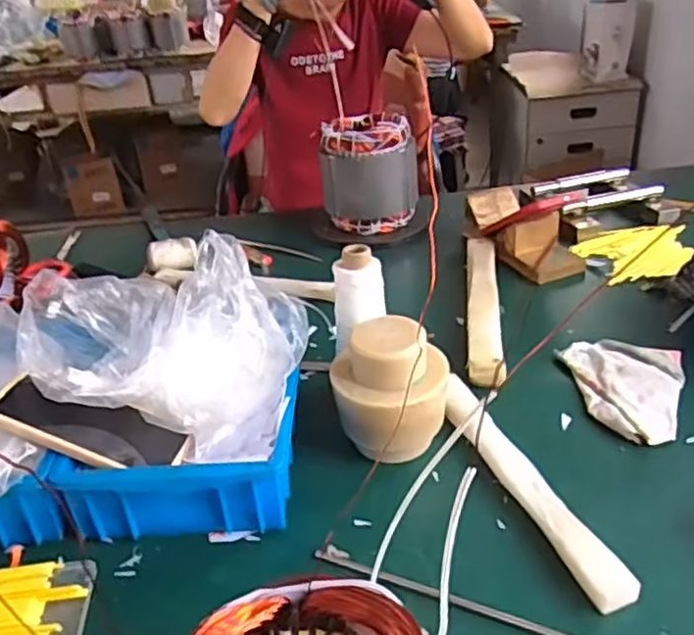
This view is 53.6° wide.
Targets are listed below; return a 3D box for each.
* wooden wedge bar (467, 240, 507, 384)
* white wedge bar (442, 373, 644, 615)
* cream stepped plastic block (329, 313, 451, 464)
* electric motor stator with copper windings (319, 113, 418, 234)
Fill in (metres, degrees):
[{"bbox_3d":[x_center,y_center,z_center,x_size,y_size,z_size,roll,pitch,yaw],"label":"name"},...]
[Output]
[{"bbox_3d":[0.179,-0.021,0.897,0.041,0.031,0.348,1,32,10],"label":"wooden wedge bar"},{"bbox_3d":[0.157,0.146,0.630,0.040,0.025,0.281,-14,32,-14],"label":"white wedge bar"},{"bbox_3d":[0.037,0.073,0.667,0.105,0.128,0.094,24,42,39],"label":"cream stepped plastic block"},{"bbox_3d":[0.037,-0.237,1.136,0.155,0.170,0.128,-2,31,5],"label":"electric motor stator with copper windings"}]

